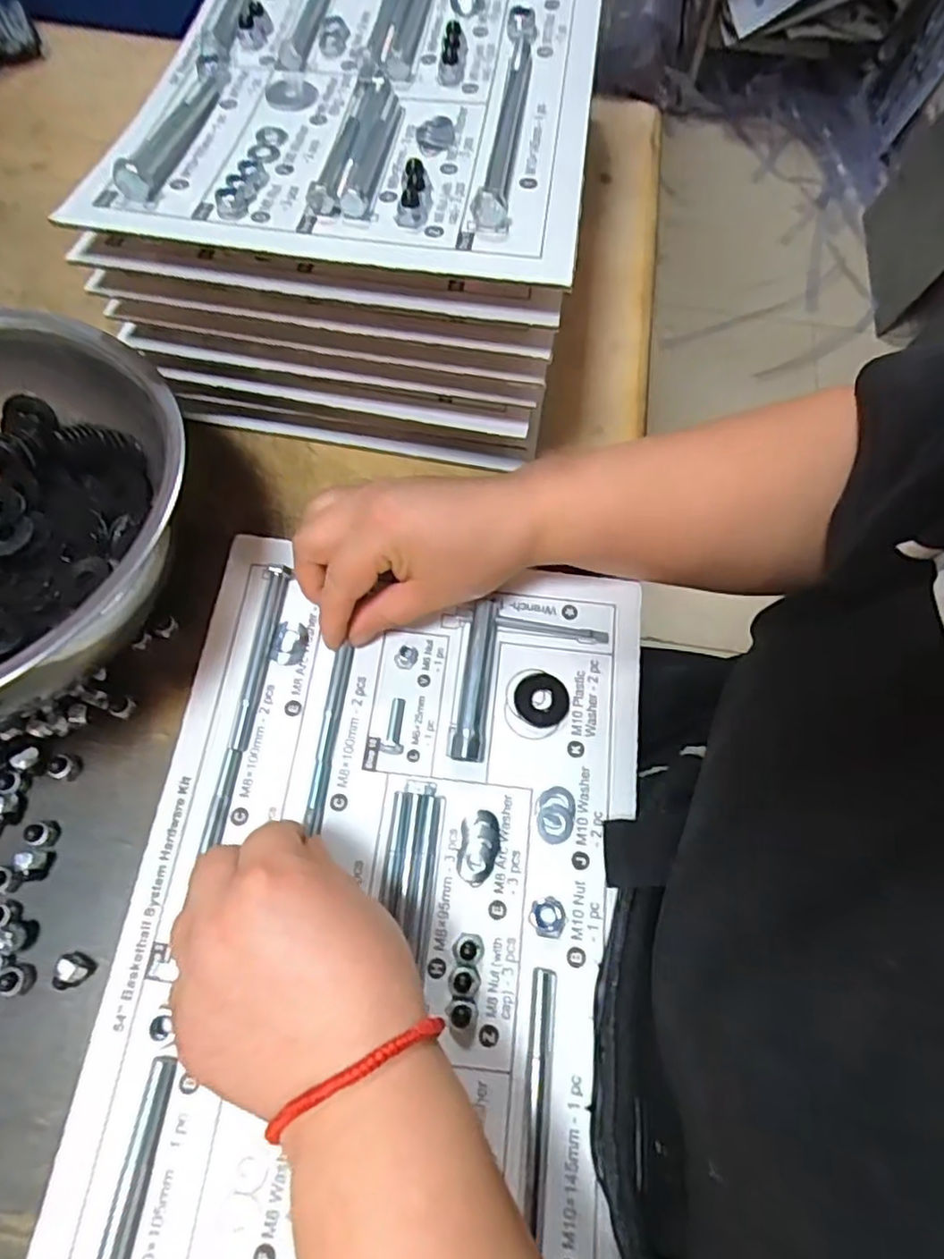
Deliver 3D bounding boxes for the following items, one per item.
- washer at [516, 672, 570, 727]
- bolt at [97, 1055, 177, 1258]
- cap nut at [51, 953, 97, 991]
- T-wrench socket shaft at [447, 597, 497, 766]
[{"bbox_3d":[0.038,0.038,0.361,0.029,0.004,0.030,1,68,-2],"label":"washer"},{"bbox_3d":[-0.143,0.238,0.268,0.014,0.015,0.110,7,68,0],"label":"bolt"},{"bbox_3d":[-0.183,0.156,0.303,0.013,0.014,0.014,1,68,-2],"label":"cap nut"},{"bbox_3d":[0.002,0.026,0.360,0.017,0.015,0.091,8,68,1],"label":"T-wrench socket shaft"}]

